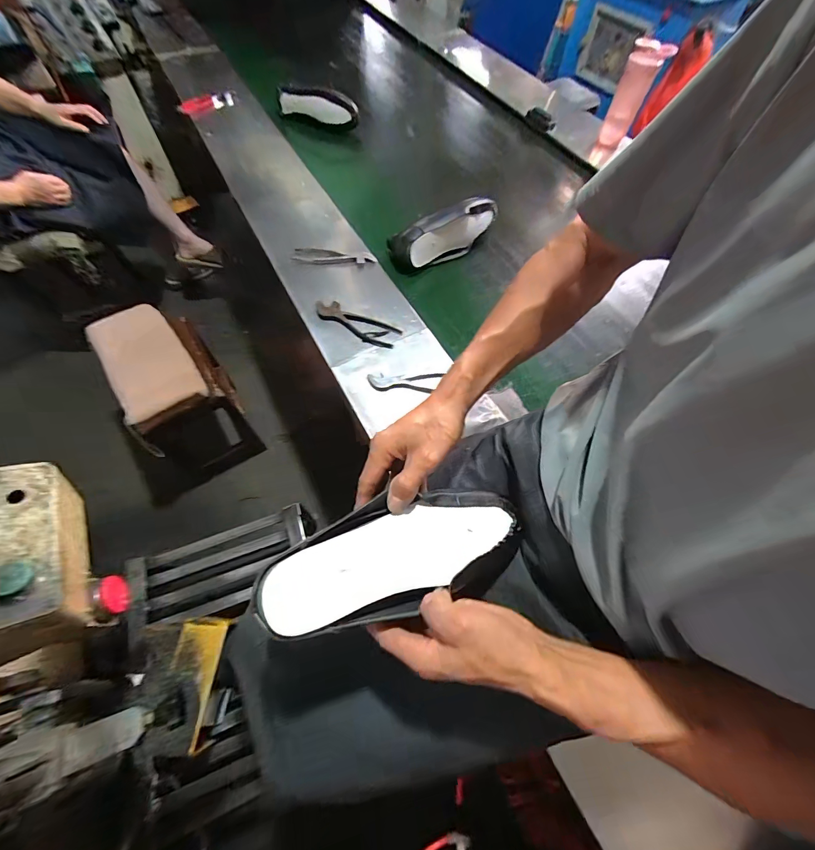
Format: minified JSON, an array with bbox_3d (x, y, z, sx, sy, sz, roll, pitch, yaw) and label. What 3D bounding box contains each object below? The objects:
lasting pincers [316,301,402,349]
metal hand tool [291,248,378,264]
[{"bbox_3d":[-0.112,-0.216,0.772,0.195,0.018,0.058,25,64,12],"label":"lasting pincers"},{"bbox_3d":[-0.173,-0.398,0.867,0.191,0.010,0.045,1,62,-1],"label":"metal hand tool"}]

